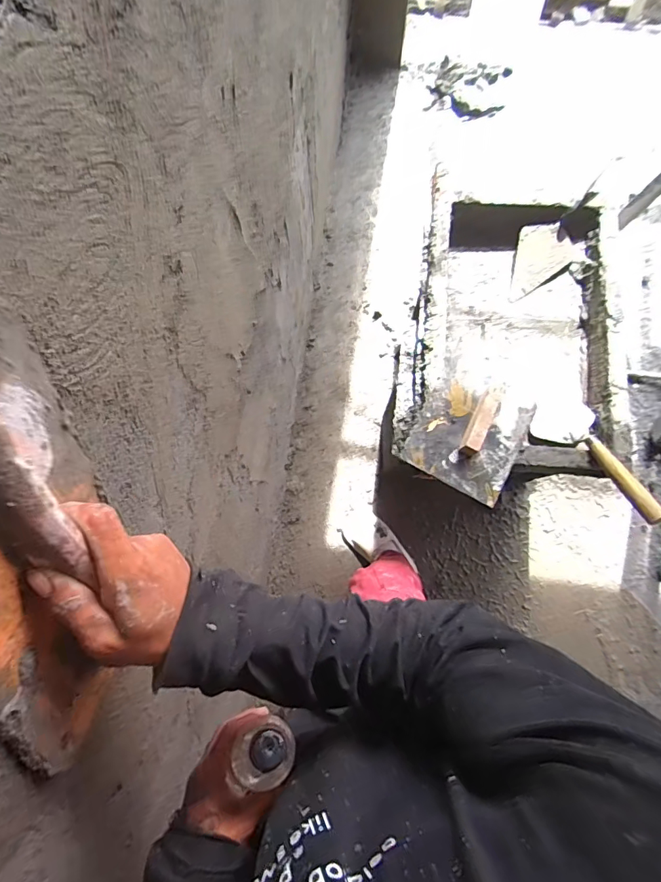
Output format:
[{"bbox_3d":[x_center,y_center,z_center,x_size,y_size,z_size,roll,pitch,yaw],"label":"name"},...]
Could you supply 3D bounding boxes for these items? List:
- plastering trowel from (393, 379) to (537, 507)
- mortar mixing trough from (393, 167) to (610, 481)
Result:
[{"bbox_3d":[0.307,-0.036,0.964,0.235,0.060,0.284,31,80,8],"label":"plastering trowel"},{"bbox_3d":[0.431,-0.261,1.089,0.476,0.132,0.662,11,78,4],"label":"mortar mixing trough"}]

